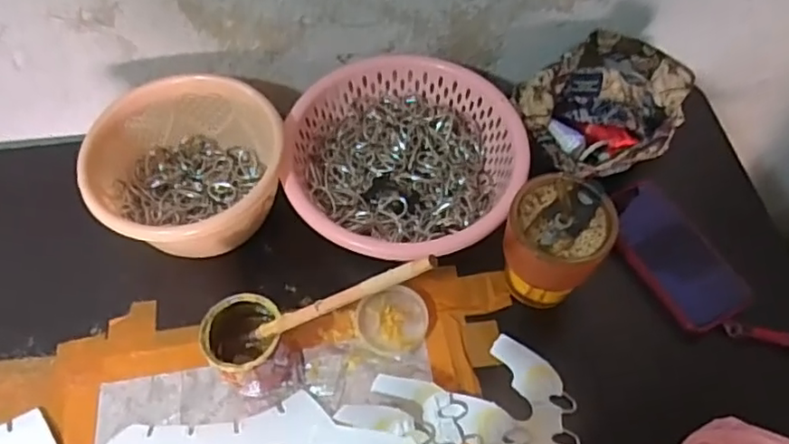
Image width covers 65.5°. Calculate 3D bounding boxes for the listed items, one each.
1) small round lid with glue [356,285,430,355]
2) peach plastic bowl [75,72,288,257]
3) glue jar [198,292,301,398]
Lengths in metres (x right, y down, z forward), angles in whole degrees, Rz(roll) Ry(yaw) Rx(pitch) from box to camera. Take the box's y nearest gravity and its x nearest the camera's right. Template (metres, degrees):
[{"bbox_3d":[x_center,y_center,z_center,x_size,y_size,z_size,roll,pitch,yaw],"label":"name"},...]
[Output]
[{"bbox_3d":[-0.002,0.087,0.551,0.062,0.010,0.061,0,58,0],"label":"small round lid with glue"},{"bbox_3d":[-0.182,-0.045,0.558,0.154,0.093,0.151,0,58,0],"label":"peach plastic bowl"},{"bbox_3d":[-0.120,0.101,0.504,0.066,0.067,0.062,0,58,0],"label":"glue jar"}]

